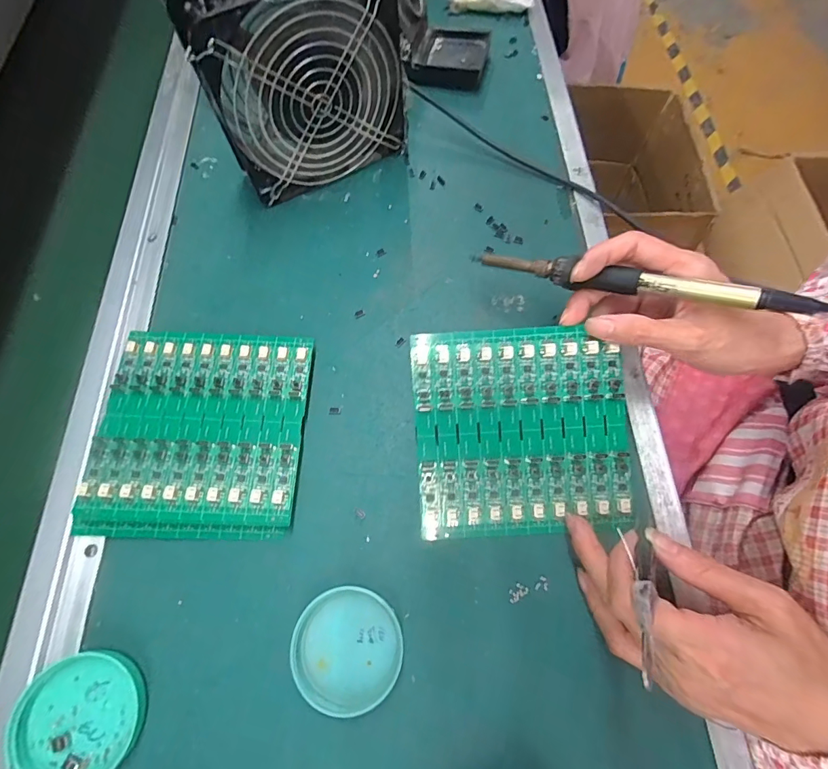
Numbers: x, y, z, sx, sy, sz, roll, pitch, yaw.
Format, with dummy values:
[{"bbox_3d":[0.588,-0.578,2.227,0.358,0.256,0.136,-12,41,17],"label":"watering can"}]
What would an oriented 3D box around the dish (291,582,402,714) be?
[{"bbox_3d":[-0.040,0.157,0.263,0.064,0.011,0.062,1,68,-1],"label":"dish"}]

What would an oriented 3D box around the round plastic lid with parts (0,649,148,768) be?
[{"bbox_3d":[-0.190,0.190,0.250,0.063,0.016,0.063,1,68,-1],"label":"round plastic lid with parts"}]

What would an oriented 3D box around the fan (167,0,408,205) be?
[{"bbox_3d":[-0.084,-0.245,0.356,0.154,0.155,0.059,-25,68,-8],"label":"fan"}]

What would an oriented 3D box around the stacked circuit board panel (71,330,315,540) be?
[{"bbox_3d":[-0.148,0.031,0.313,0.138,0.016,0.145,3,68,-1],"label":"stacked circuit board panel"}]

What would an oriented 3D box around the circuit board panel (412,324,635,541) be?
[{"bbox_3d":[0.072,0.029,0.293,0.137,0.005,0.132,-3,87,1],"label":"circuit board panel"}]

